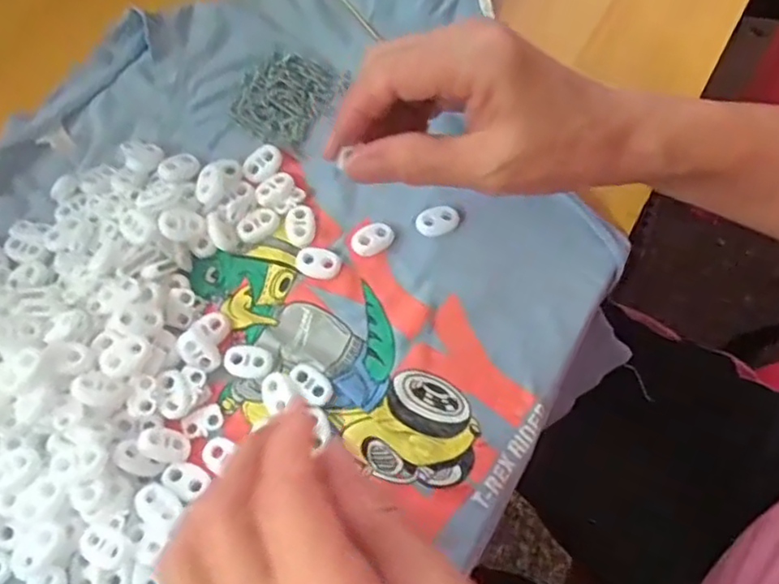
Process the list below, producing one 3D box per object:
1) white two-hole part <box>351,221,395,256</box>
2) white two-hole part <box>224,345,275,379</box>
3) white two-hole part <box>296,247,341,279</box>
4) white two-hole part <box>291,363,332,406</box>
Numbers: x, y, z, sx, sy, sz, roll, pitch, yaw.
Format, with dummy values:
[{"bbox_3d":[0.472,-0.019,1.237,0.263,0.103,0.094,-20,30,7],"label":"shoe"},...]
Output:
[{"bbox_3d":[-0.009,-0.028,0.328,0.022,0.006,0.017,-31,73,-14],"label":"white two-hole part"},{"bbox_3d":[-0.067,0.033,0.303,0.023,0.004,0.015,4,68,-1],"label":"white two-hole part"},{"bbox_3d":[-0.036,-0.015,0.323,0.022,0.004,0.014,12,68,3],"label":"white two-hole part"},{"bbox_3d":[-0.037,0.043,0.299,0.022,0.004,0.013,42,73,14],"label":"white two-hole part"}]

